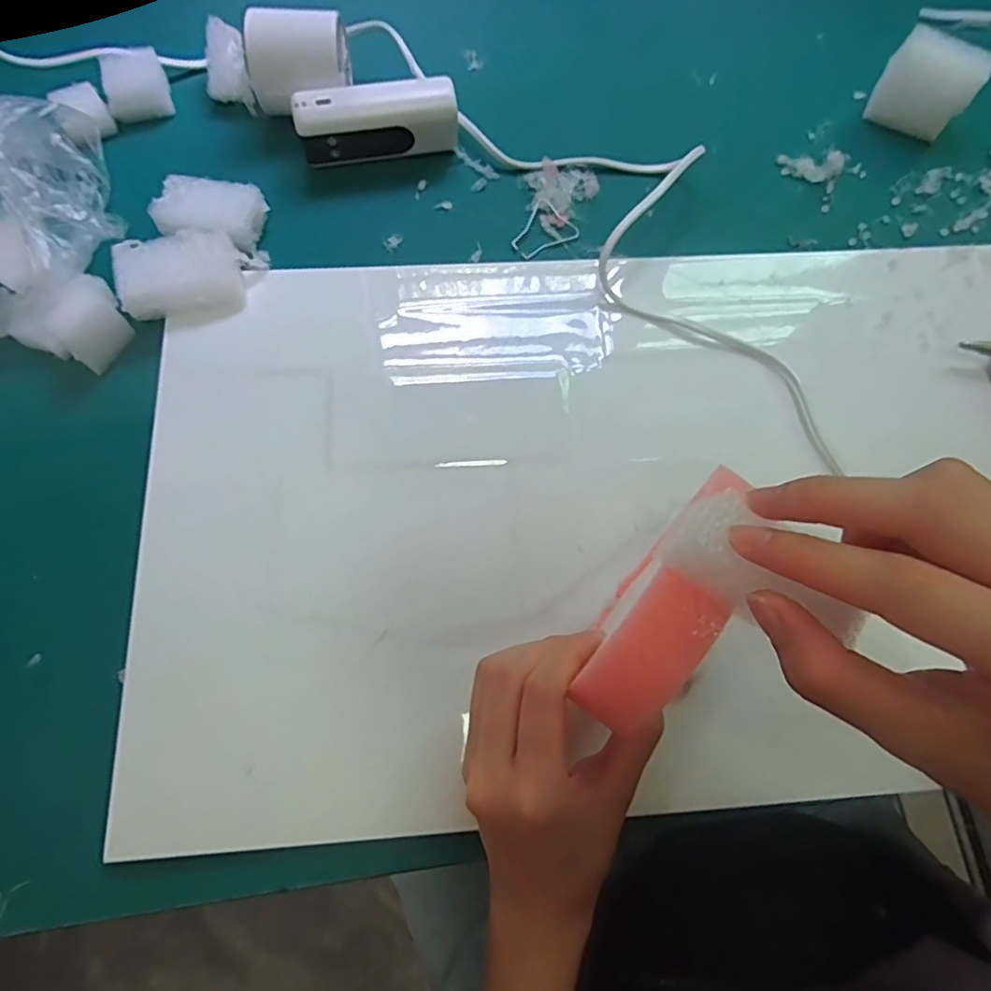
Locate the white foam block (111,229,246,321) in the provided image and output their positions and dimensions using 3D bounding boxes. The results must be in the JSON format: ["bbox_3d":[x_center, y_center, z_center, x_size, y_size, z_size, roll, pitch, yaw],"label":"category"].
[{"bbox_3d":[-0.174,-0.121,0.321,0.061,0.022,0.044,-13,73,-6],"label":"white foam block"}]

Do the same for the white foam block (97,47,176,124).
[{"bbox_3d":[-0.231,-0.263,0.374,0.035,0.021,0.037,-12,73,-6],"label":"white foam block"}]

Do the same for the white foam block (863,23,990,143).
[{"bbox_3d":[0.283,-0.268,0.382,0.055,0.048,0.029,28,73,7],"label":"white foam block"}]

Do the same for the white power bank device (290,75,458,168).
[{"bbox_3d":[-0.071,-0.226,0.357,0.094,0.040,0.023,-9,73,-5],"label":"white power bank device"}]

